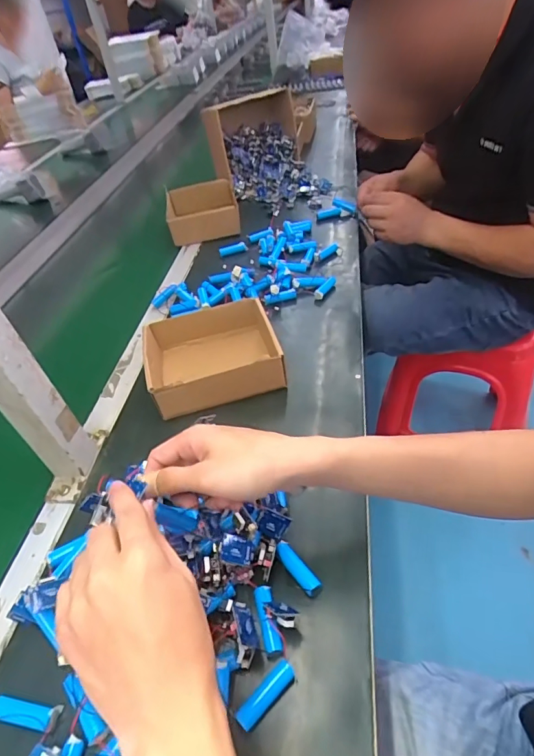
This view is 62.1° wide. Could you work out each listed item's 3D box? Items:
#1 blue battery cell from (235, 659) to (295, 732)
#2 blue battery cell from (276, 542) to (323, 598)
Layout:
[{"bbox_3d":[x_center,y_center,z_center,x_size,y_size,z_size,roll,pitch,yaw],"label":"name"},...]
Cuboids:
[{"bbox_3d":[0.000,0.235,0.330,0.051,0.011,0.016,-35,49,-27],"label":"blue battery cell"},{"bbox_3d":[0.027,0.167,0.391,0.014,0.011,0.050,-31,47,-23],"label":"blue battery cell"}]

